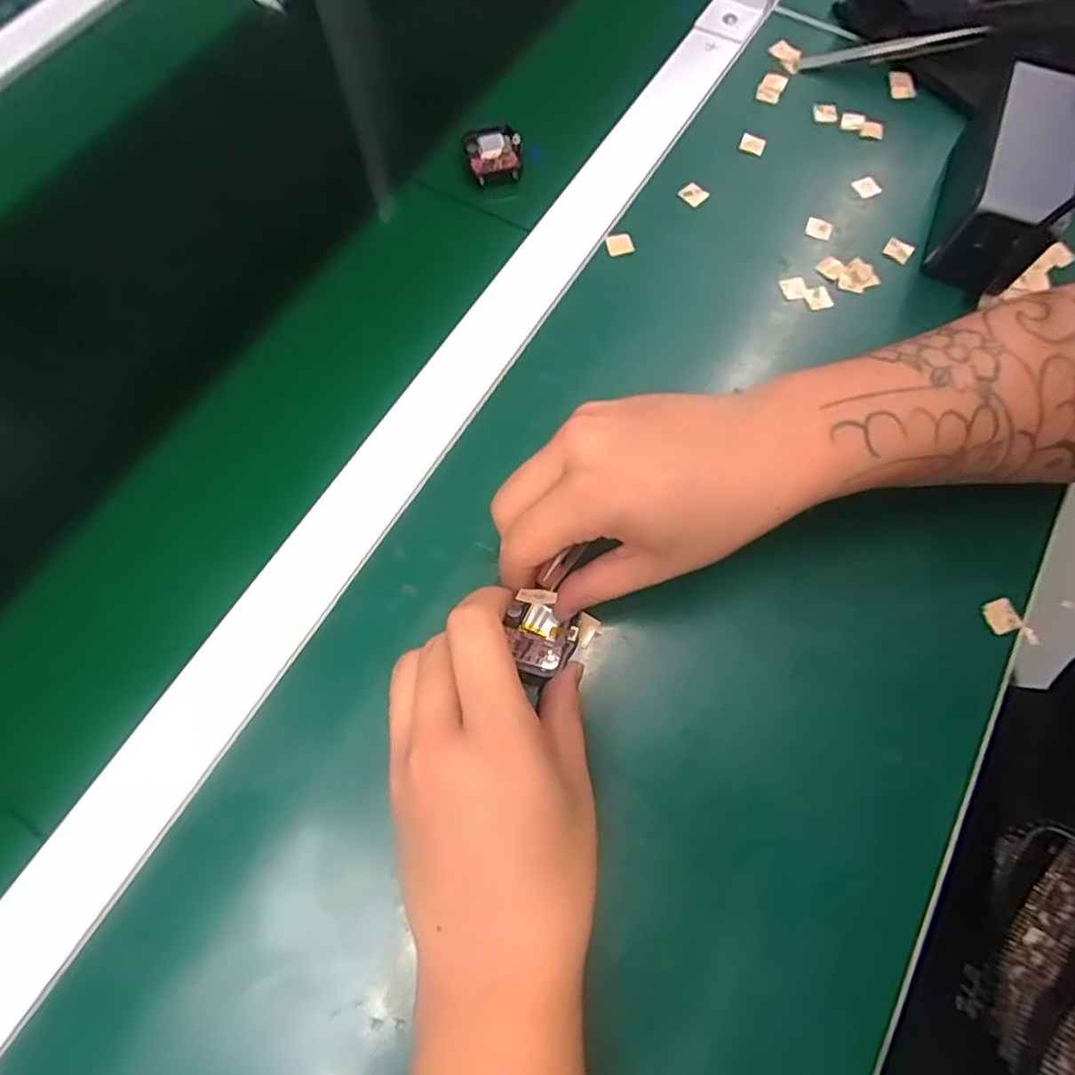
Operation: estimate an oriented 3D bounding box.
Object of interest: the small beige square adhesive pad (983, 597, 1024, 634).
[{"bbox_3d":[0.234,0.040,0.305,0.015,0.006,0.016,-18,72,-8],"label":"small beige square adhesive pad"}]

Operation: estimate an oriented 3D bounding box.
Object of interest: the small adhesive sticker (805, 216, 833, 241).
[{"bbox_3d":[0.180,-0.197,0.387,0.017,0.004,0.017,23,80,-2],"label":"small adhesive sticker"}]

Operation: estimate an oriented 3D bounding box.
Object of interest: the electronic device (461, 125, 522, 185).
[{"bbox_3d":[-0.030,-0.256,0.405,0.037,0.012,0.045,-9,71,-5],"label":"electronic device"}]

